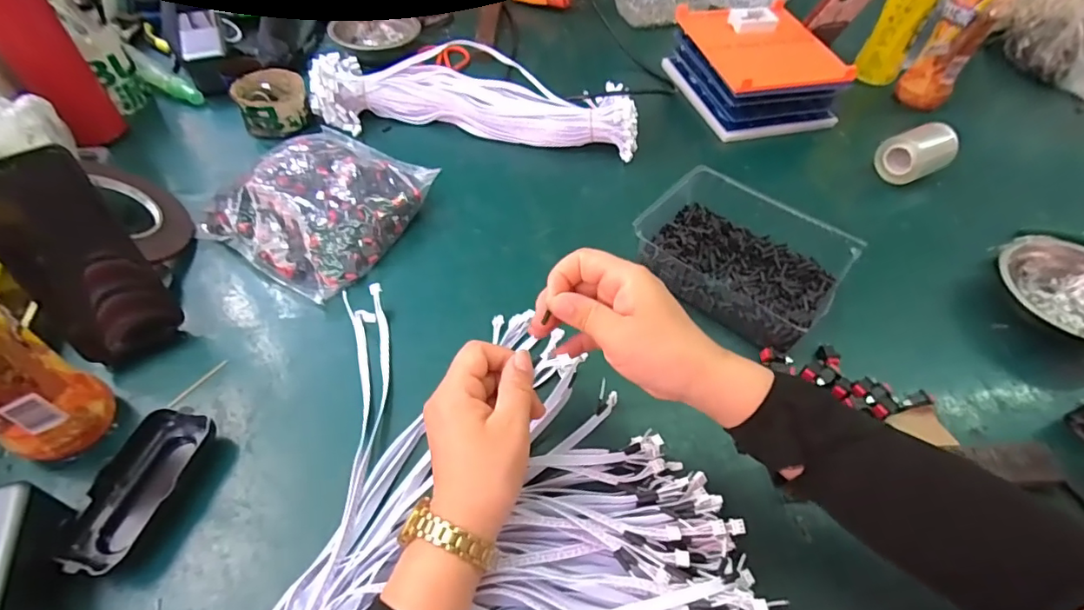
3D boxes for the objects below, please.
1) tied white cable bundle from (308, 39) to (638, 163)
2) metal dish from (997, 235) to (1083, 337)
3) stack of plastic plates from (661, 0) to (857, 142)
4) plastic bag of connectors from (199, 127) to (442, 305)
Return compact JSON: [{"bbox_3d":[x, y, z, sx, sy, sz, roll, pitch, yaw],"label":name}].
[{"bbox_3d":[-0.081,-0.263,0.644,0.402,0.069,0.109,6,52,1],"label":"tied white cable bundle"},{"bbox_3d":[0.509,-0.010,0.497,0.105,0.042,0.126,-30,60,-24],"label":"metal dish"},{"bbox_3d":[0.293,-0.324,0.711,0.172,0.093,0.195,-8,53,-9],"label":"stack of plastic plates"},{"bbox_3d":[-0.227,-0.106,0.533,0.169,0.043,0.183,26,55,16],"label":"plastic bag of connectors"}]

